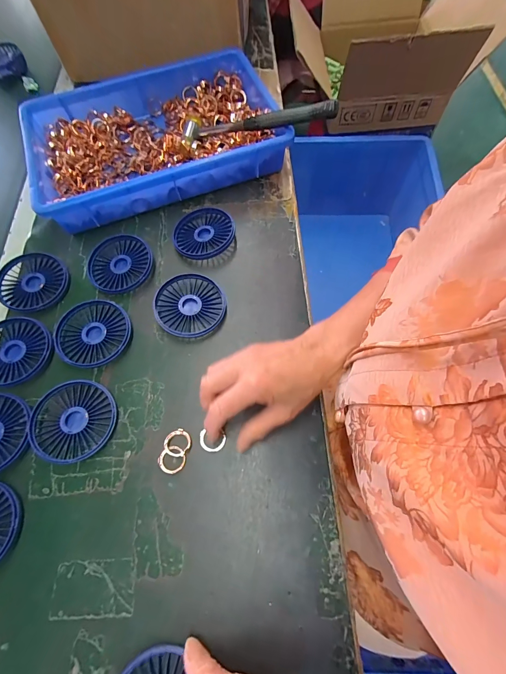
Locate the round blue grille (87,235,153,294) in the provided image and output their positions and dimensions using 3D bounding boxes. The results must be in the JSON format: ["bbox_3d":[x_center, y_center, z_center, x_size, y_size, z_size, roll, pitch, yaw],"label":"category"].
[{"bbox_3d":[-0.181,-0.099,0.422,0.086,0.019,0.085,-1,68,2],"label":"round blue grille"}]

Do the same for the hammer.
[{"bbox_3d":[-0.004,-0.311,0.447,0.247,0.020,0.063,9,67,24],"label":"hammer"}]

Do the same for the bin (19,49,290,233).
[{"bbox_3d":[-0.151,-0.310,0.480,0.364,0.064,0.245,-19,68,-5],"label":"bin"}]

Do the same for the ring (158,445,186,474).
[{"bbox_3d":[-0.086,0.130,0.327,0.028,0.006,0.027,-1,68,2],"label":"ring"}]

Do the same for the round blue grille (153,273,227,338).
[{"bbox_3d":[-0.080,-0.039,0.393,0.086,0.019,0.085,-1,68,2],"label":"round blue grille"}]

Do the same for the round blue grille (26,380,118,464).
[{"bbox_3d":[-0.201,0.092,0.343,0.084,0.021,0.085,-1,68,2],"label":"round blue grille"}]

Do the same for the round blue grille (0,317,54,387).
[{"bbox_3d":[-0.292,0.016,0.372,0.086,0.009,0.085,8,68,6],"label":"round blue grille"}]

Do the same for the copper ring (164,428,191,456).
[{"bbox_3d":[-0.082,0.114,0.333,0.028,0.005,0.028,-1,68,2],"label":"copper ring"}]

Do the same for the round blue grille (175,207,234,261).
[{"bbox_3d":[-0.072,-0.147,0.438,0.083,0.017,0.087,-1,68,2],"label":"round blue grille"}]

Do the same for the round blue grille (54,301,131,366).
[{"bbox_3d":[-0.199,-0.004,0.385,0.088,0.017,0.085,-1,68,2],"label":"round blue grille"}]

